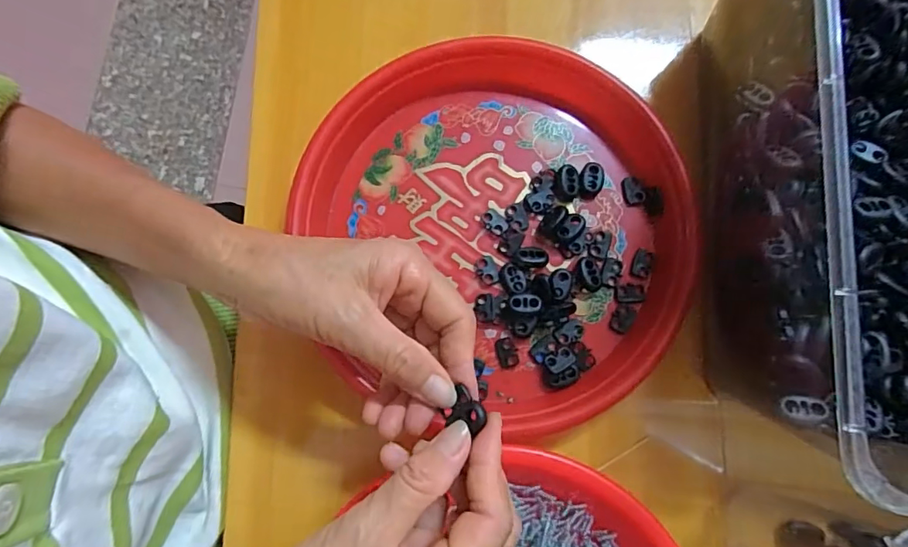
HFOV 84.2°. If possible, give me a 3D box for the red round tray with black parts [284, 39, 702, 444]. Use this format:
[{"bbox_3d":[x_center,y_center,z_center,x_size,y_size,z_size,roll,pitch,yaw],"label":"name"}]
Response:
[{"bbox_3d":[0.023,-0.030,0.308,0.243,0.034,0.222,0,79,1],"label":"red round tray with black parts"}]

